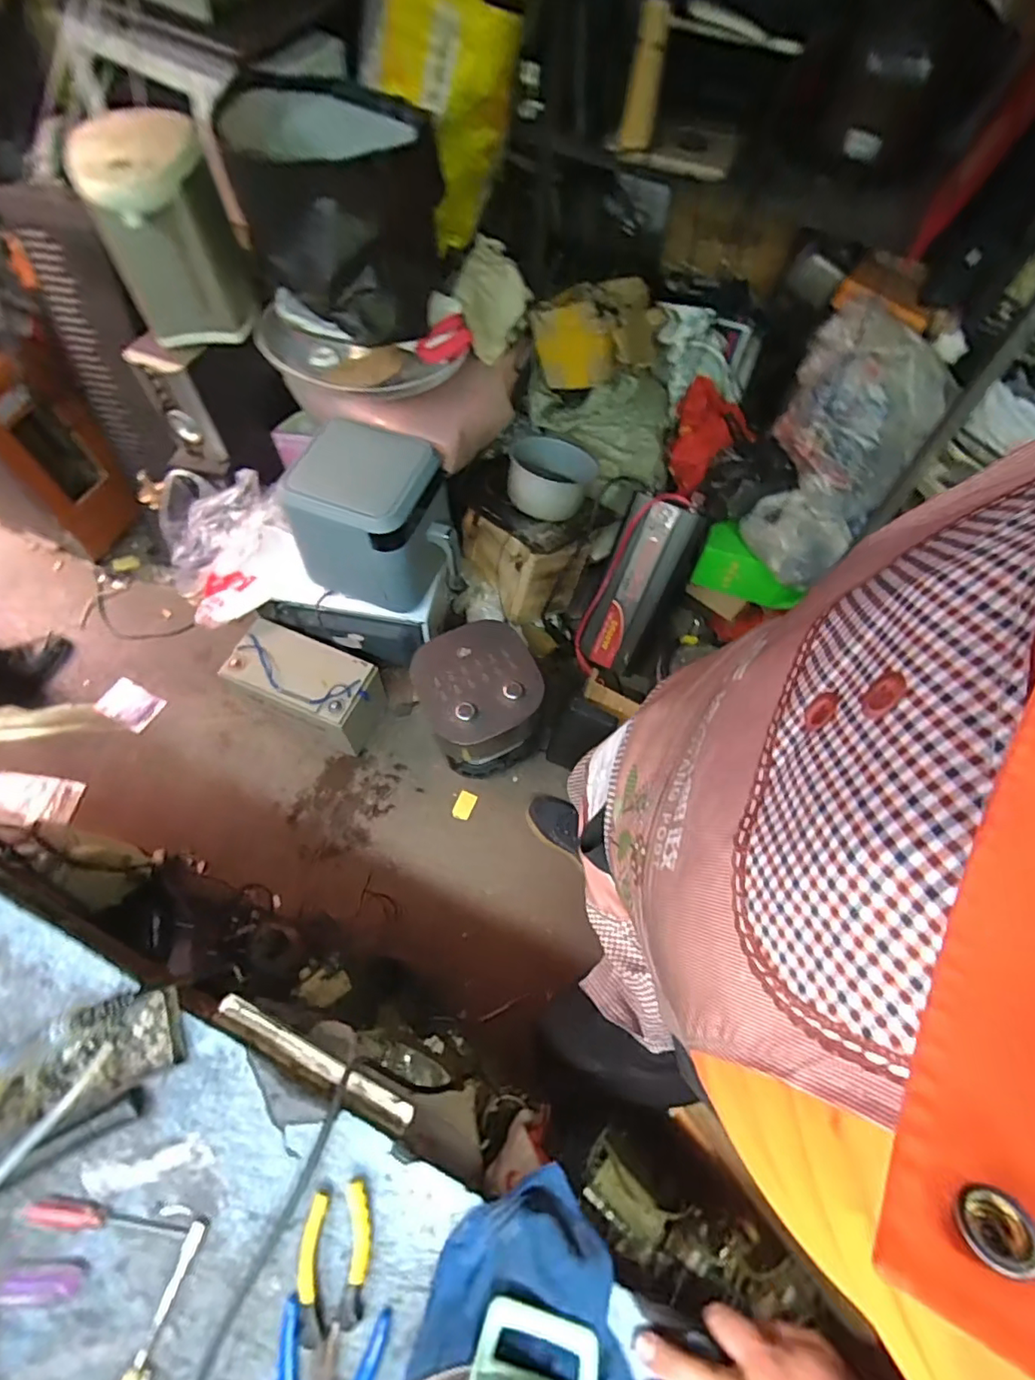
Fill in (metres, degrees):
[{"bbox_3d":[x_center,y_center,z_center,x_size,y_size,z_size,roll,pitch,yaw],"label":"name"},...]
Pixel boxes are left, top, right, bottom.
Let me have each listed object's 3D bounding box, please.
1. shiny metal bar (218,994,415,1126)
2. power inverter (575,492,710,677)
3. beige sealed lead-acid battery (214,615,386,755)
[{"bbox_3d":[-0.195,0.354,0.554,0.211,0.018,0.016,25,64,9],"label":"shiny metal bar"},{"bbox_3d":[0.324,-0.272,1.509,0.208,0.480,0.164,23,29,8],"label":"power inverter"},{"bbox_3d":[-0.526,-0.005,1.456,0.337,0.225,0.202,21,63,7],"label":"beige sealed lead-acid battery"}]

